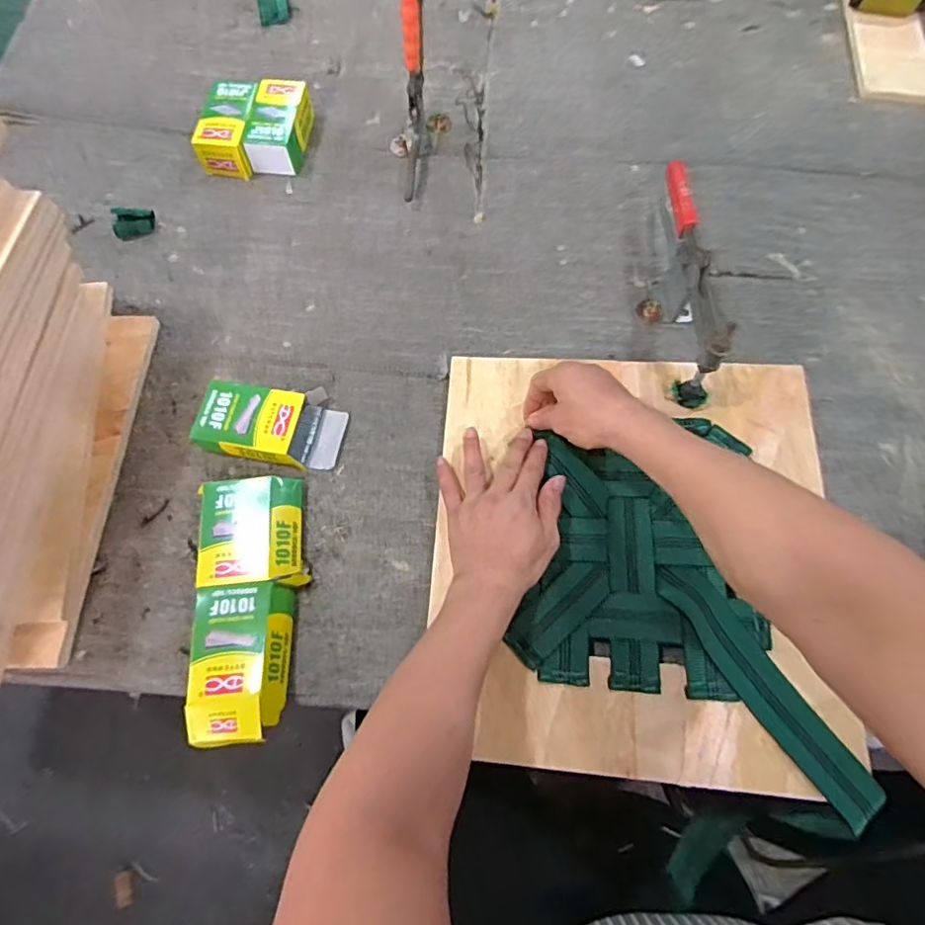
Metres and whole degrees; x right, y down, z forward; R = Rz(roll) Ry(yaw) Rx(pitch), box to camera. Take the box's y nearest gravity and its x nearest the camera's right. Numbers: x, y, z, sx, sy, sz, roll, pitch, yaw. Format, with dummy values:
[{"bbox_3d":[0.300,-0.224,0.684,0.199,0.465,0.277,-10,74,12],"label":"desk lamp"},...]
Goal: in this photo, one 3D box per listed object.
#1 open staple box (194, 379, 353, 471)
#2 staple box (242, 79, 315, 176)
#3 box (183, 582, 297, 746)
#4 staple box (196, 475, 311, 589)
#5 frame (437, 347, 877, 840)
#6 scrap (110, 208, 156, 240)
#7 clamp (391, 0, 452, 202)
[{"bbox_3d":[-0.211,-0.045,0.628,0.151,0.035,0.091,8,70,4],"label":"open staple box"},{"bbox_3d":[-0.252,-0.461,0.777,0.069,0.049,0.131,9,70,4],"label":"staple box"},{"bbox_3d":[-0.211,0.189,0.537,0.088,0.037,0.142,-4,69,0],"label":"box"},{"bbox_3d":[-0.219,0.074,0.586,0.104,0.028,0.117,-9,69,-2],"label":"staple box"},{"bbox_3d":[0.171,0.083,0.571,0.390,0.020,0.427,3,69,2],"label":"frame"},{"bbox_3d":[-0.431,-0.315,0.737,0.050,0.021,0.035,-12,69,-3],"label":"scrap"},{"bbox_3d":[-0.062,-0.463,0.699,0.079,0.201,0.167,2,69,2],"label":"clamp"}]

